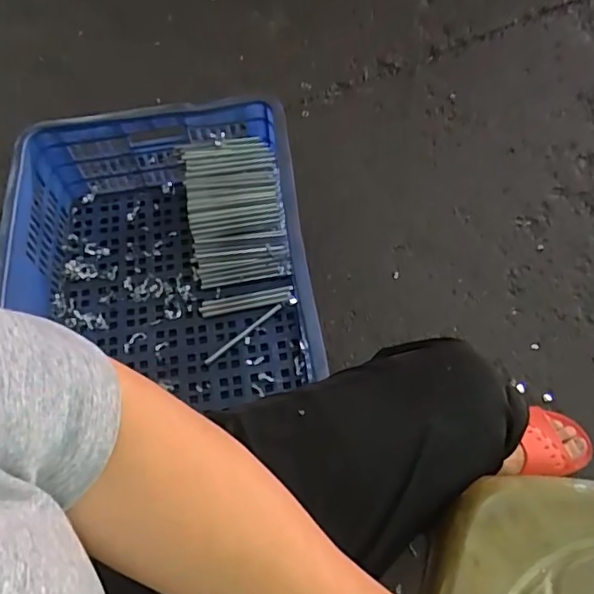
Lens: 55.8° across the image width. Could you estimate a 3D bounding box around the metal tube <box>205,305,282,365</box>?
[{"bbox_3d":[-0.083,0.058,0.876,0.147,0.008,0.010,-35,66,-19],"label":"metal tube"}]

